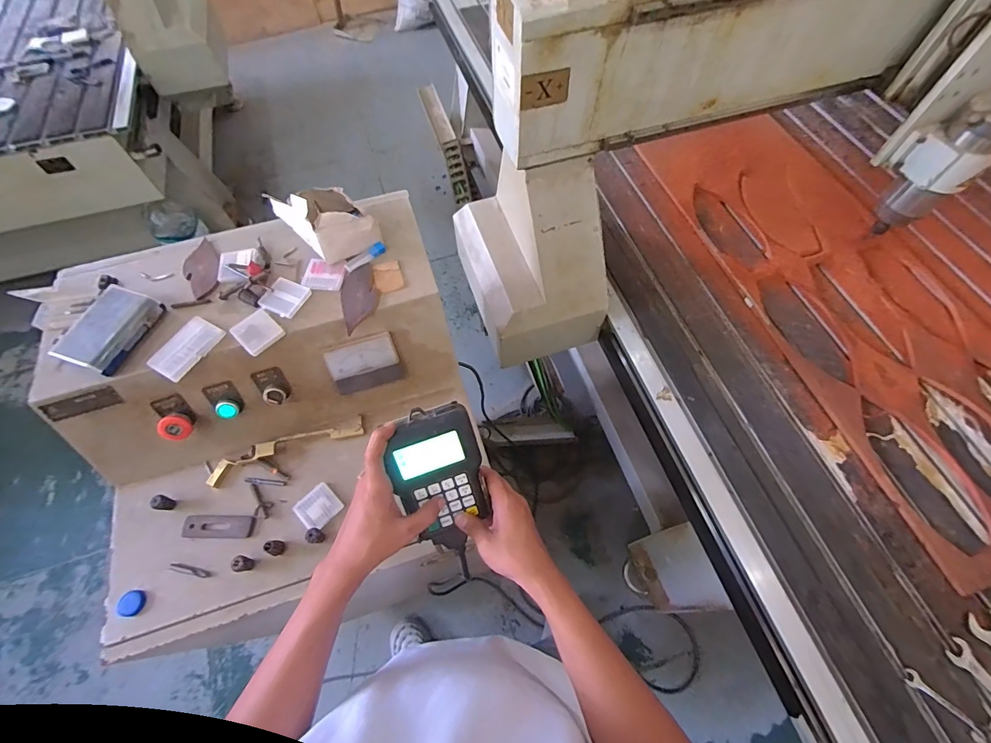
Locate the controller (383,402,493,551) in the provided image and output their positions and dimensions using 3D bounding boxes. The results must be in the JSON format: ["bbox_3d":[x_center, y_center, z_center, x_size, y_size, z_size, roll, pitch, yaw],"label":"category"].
[{"bbox_3d":[-0.060,0.131,0.491,0.099,0.176,0.029,-19,19,-10],"label":"controller"}]

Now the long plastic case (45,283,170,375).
[{"bbox_3d":[-0.528,-0.059,0.576,0.079,0.032,0.116,18,65,11],"label":"long plastic case"}]

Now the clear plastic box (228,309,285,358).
[{"bbox_3d":[-0.328,-0.055,0.580,0.059,0.011,0.052,40,71,19],"label":"clear plastic box"}]

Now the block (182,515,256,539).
[{"bbox_3d":[-0.398,0.224,0.612,0.103,0.017,0.032,0,63,2],"label":"block"}]

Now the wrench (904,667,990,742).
[{"bbox_3d":[0.693,0.516,0.645,0.127,0.007,0.027,40,71,19],"label":"wrench"}]

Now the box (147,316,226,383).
[{"bbox_3d":[-0.419,-0.032,0.572,0.052,0.014,0.089,29,67,15],"label":"box"}]

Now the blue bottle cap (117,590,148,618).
[{"bbox_3d":[-0.488,0.311,0.567,0.027,0.013,0.030,3,63,3],"label":"blue bottle cap"}]

